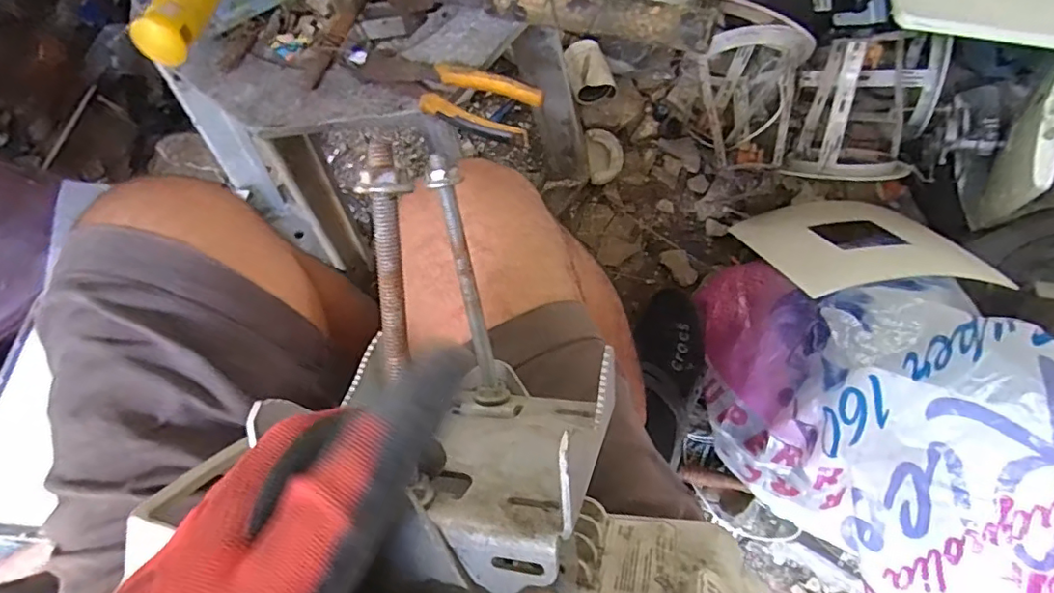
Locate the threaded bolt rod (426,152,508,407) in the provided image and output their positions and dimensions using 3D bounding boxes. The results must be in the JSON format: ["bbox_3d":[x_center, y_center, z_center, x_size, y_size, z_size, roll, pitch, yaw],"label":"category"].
[{"bbox_3d":[-0.026,-0.003,0.249,0.014,0.008,0.115,-12,111,-2],"label":"threaded bolt rod"}]

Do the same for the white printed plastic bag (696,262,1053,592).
[{"bbox_3d":[0.412,0.161,0.583,0.273,0.268,0.515,-37,81,-7],"label":"white printed plastic bag"}]

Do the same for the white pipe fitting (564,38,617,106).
[{"bbox_3d":[0.094,-0.337,0.838,0.070,0.066,0.092,-9,79,-2],"label":"white pipe fitting"}]

